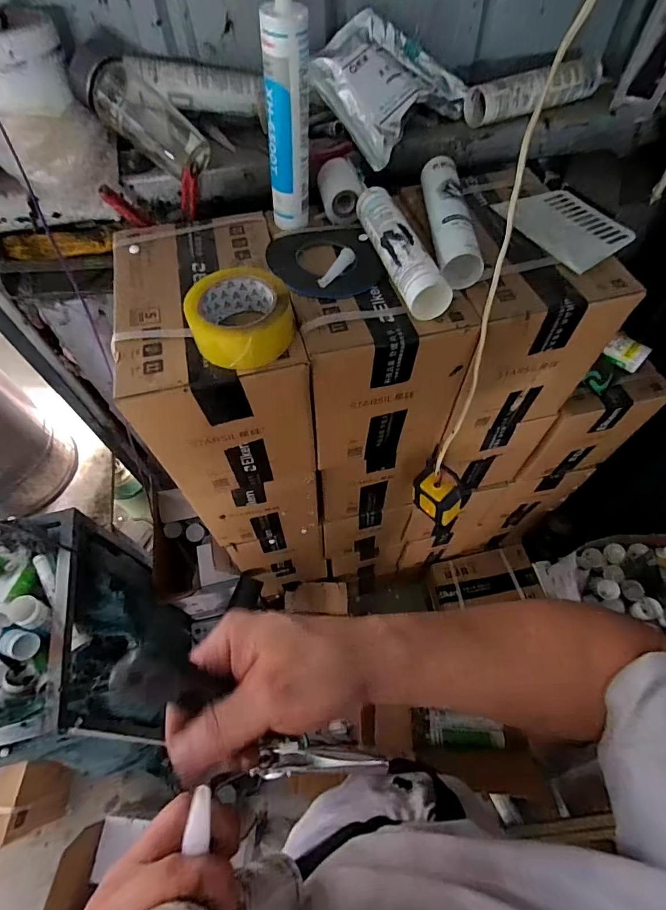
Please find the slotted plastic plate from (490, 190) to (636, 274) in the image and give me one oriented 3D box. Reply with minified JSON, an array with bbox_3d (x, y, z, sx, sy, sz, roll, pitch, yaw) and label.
[{"bbox_3d":[0.313,-0.310,0.563,0.127,0.010,0.163,-26,61,-13],"label":"slotted plastic plate"}]

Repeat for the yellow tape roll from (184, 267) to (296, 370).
[{"bbox_3d":[-0.098,-0.147,0.452,0.104,0.053,0.104,-1,58,2],"label":"yellow tape roll"}]

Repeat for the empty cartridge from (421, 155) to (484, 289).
[{"bbox_3d":[0.146,-0.301,0.535,0.050,0.046,0.223,-2,58,1],"label":"empty cartridge"}]

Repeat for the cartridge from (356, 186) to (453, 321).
[{"bbox_3d":[0.076,-0.256,0.517,0.049,0.045,0.223,-16,59,-7],"label":"cartridge"}]

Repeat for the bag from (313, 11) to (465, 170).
[{"bbox_3d":[0.080,-0.528,0.590,0.183,0.037,0.163,-41,103,-6],"label":"bag"}]

